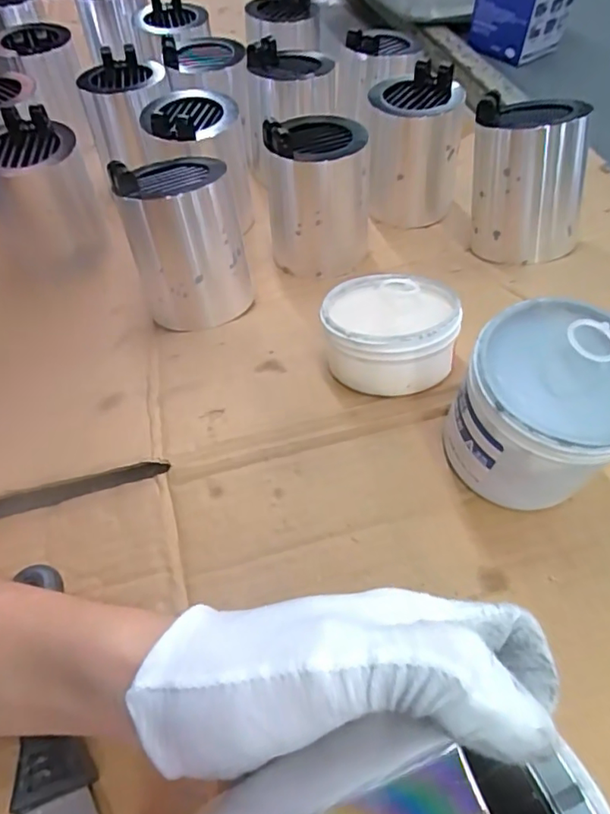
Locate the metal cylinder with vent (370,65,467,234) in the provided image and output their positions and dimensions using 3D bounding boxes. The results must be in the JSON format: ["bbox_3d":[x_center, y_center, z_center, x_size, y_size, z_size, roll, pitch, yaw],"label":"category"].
[{"bbox_3d":[0.103,-0.247,0.536,0.089,0.113,0.086,10,54,8],"label":"metal cylinder with vent"}]

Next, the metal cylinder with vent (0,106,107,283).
[{"bbox_3d":[-0.239,-0.187,0.501,0.084,0.118,0.086,-27,57,-18],"label":"metal cylinder with vent"}]

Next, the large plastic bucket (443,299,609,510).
[{"bbox_3d":[0.121,0.005,0.285,0.081,0.087,0.079,-1,54,1],"label":"large plastic bucket"}]

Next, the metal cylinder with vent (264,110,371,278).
[{"bbox_3d":[0.009,-0.185,0.486,0.085,0.113,0.097,-10,54,-7],"label":"metal cylinder with vent"}]

